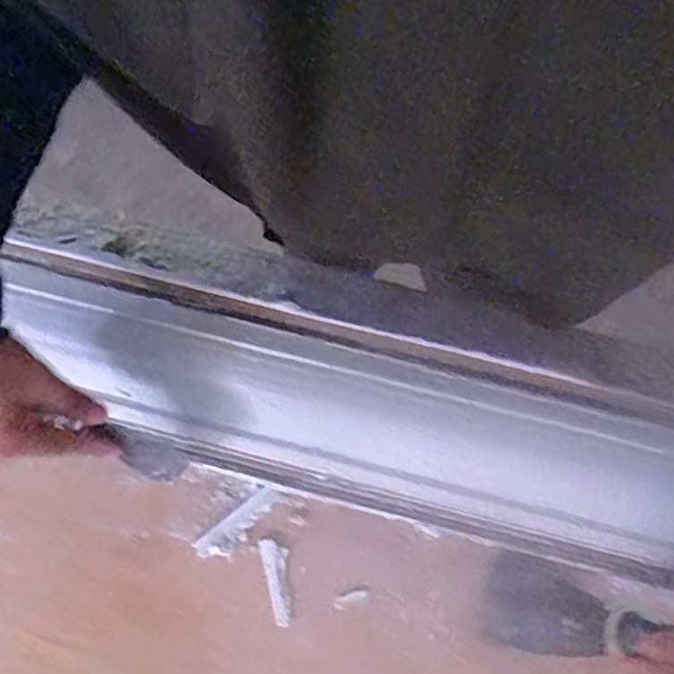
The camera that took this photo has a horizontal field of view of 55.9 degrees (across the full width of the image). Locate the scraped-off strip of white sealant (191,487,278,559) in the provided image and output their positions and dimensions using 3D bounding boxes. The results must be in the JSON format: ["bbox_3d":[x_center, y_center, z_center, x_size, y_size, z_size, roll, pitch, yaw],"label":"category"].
[{"bbox_3d":[-0.076,0.146,0.490,0.072,0.004,0.024,-40,80,-7],"label":"scraped-off strip of white sealant"}]

